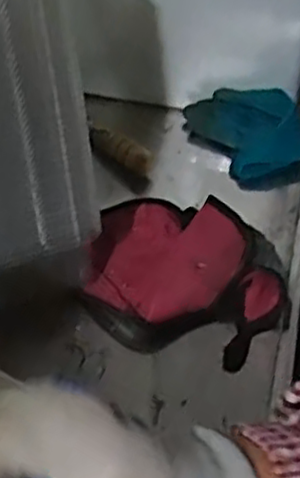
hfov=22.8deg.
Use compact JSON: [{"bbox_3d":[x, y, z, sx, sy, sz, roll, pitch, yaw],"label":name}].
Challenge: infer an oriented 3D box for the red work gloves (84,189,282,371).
[{"bbox_3d":[0.029,0.017,0.601,0.155,0.048,0.155,9,43,7],"label":"red work gloves"}]

